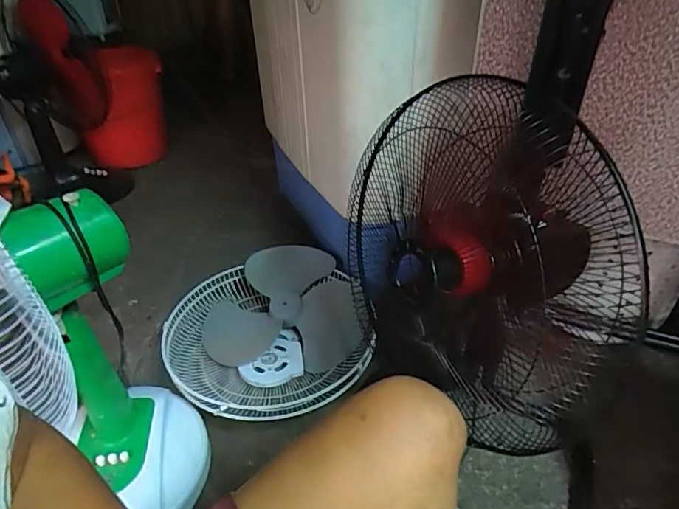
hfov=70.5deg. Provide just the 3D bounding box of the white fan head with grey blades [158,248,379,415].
[{"bbox_3d":[-0.136,0.153,0.974,0.408,0.083,0.382,-1,36,1],"label":"white fan head with grey blades"}]

